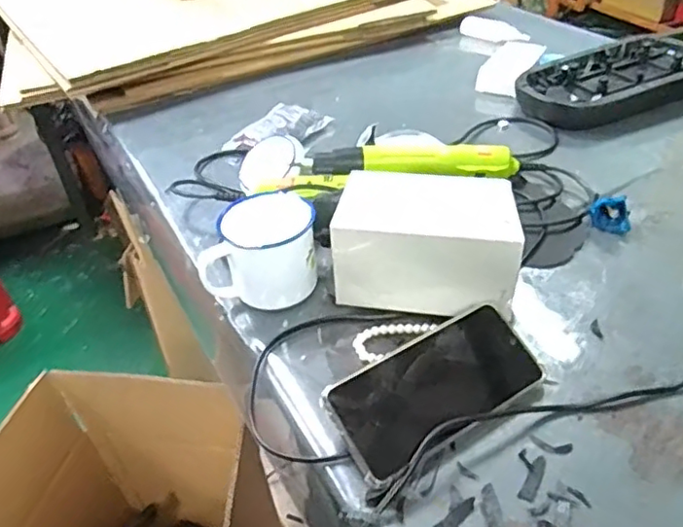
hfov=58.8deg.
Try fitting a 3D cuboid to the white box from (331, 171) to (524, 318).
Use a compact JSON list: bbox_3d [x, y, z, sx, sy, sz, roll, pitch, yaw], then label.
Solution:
[{"bbox_3d":[0.076,-0.015,0.549,0.155,0.095,0.102,3,40,10],"label":"white box"}]

